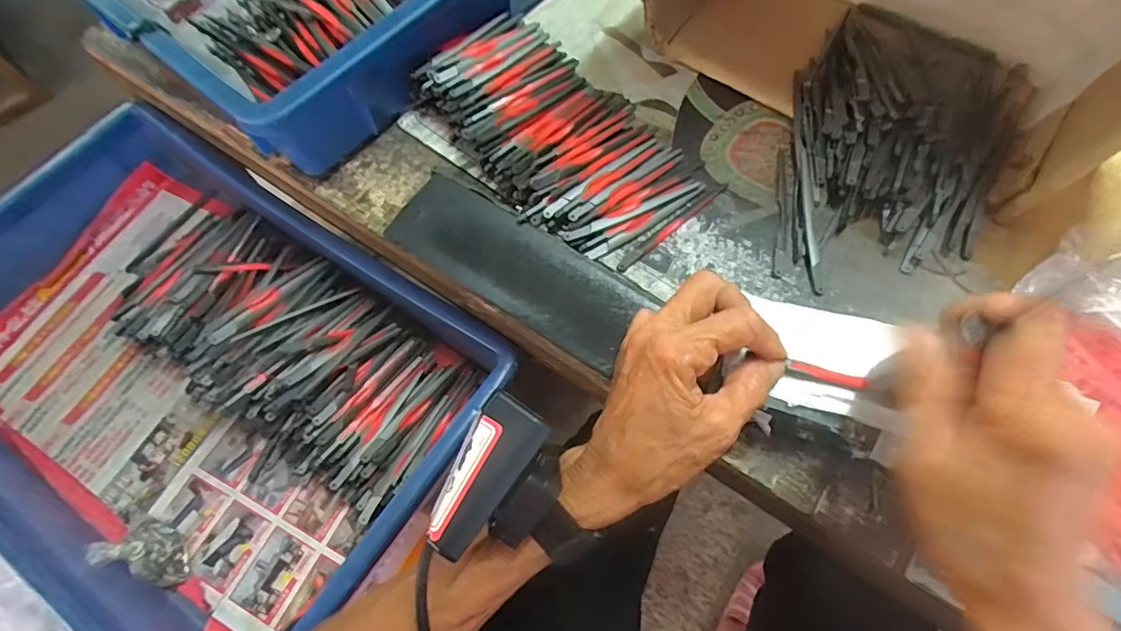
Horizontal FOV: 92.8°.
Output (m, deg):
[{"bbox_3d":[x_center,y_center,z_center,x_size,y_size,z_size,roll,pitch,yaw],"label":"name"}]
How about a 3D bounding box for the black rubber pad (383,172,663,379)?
[{"bbox_3d":[-0.029,-0.032,0.341,0.169,0.013,0.059,32,71,13],"label":"black rubber pad"}]

